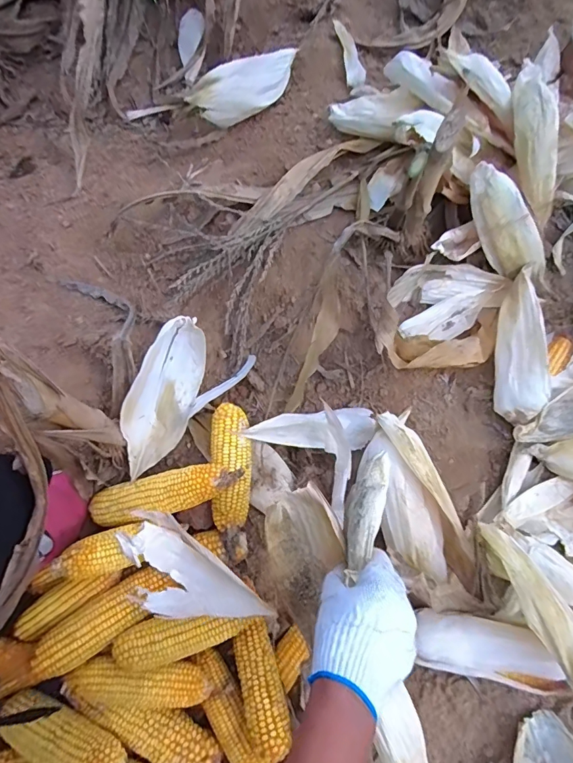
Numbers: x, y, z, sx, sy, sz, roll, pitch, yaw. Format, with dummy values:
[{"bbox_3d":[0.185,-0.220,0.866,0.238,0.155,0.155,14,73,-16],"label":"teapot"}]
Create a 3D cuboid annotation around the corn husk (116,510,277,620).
[{"bbox_3d":[-0.119,0.233,0.490,0.187,0.039,0.081,38,75,11],"label":"corn husk"}]

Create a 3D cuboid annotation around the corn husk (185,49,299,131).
[{"bbox_3d":[-0.068,-0.513,0.727,0.068,0.067,0.224,35,75,10],"label":"corn husk"}]

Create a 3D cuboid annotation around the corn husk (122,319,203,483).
[{"bbox_3d":[-0.164,0.019,0.563,0.079,0.057,0.217,18,84,3],"label":"corn husk"}]

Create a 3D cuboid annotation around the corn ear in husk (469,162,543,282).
[{"bbox_3d":[0.337,-0.225,0.643,0.071,0.045,0.213,-47,113,-15],"label":"corn ear in husk"}]

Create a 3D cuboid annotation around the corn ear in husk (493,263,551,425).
[{"bbox_3d":[0.349,-0.060,0.623,0.065,0.066,0.240,11,72,3],"label":"corn ear in husk"}]

